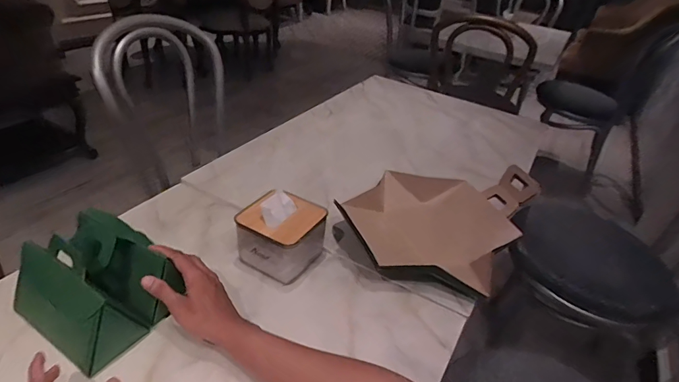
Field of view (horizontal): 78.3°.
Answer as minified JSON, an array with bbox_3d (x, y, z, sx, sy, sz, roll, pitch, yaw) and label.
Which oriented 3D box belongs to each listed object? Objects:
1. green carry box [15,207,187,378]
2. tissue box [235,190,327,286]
[{"bbox_3d":[-0.318,0.115,0.541,0.166,0.116,0.145,27,40,28],"label":"green carry box"},{"bbox_3d":[-0.090,0.064,0.665,0.107,0.103,0.114,24,38,24],"label":"tissue box"}]

